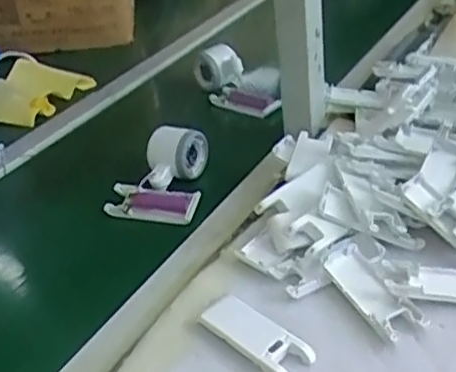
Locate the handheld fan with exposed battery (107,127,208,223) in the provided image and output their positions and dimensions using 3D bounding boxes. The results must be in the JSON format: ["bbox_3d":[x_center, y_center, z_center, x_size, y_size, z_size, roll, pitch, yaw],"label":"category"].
[{"bbox_3d":[-0.079,-0.018,0.733,0.100,0.052,0.114,1,34,12],"label":"handheld fan with exposed battery"}]

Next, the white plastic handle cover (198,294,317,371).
[{"bbox_3d":[0.024,0.120,0.527,0.091,0.019,0.039,24,44,39],"label":"white plastic handle cover"}]

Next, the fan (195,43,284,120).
[{"bbox_3d":[0.016,-0.148,0.918,0.060,0.064,0.170,-21,35,-21],"label":"fan"}]

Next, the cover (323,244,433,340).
[{"bbox_3d":[0.123,0.088,0.559,0.041,0.015,0.106,-18,34,-17],"label":"cover"}]

